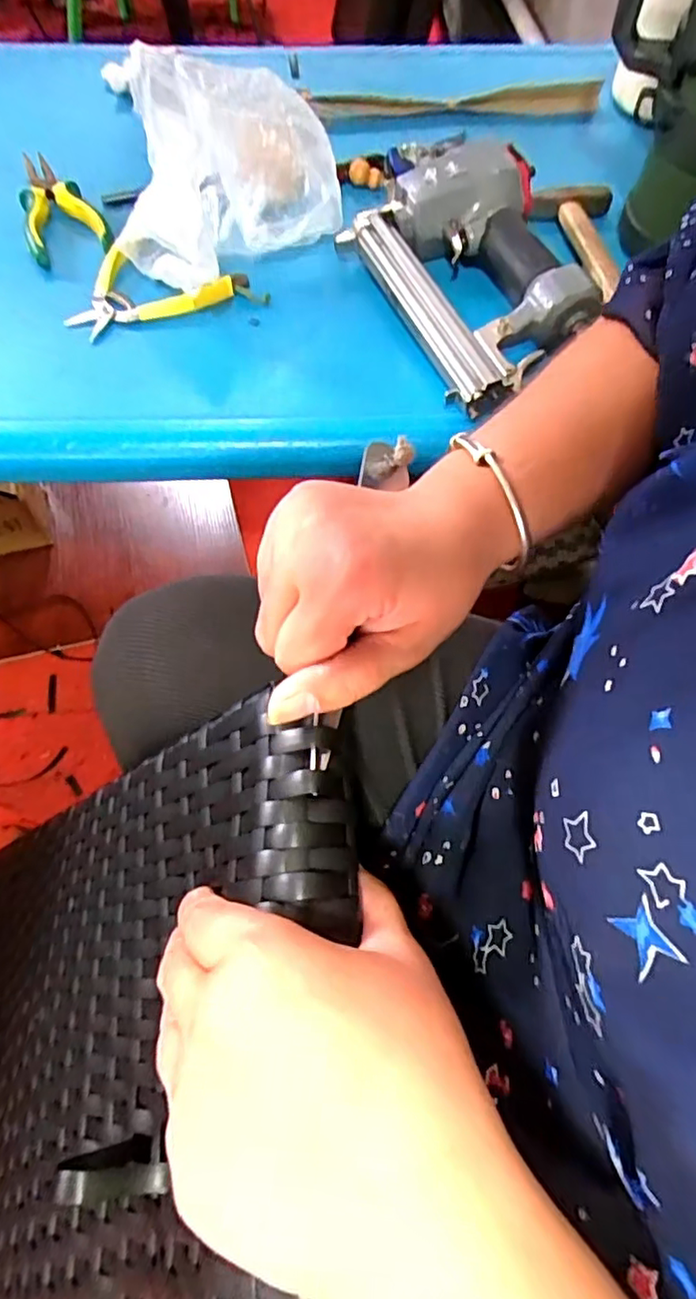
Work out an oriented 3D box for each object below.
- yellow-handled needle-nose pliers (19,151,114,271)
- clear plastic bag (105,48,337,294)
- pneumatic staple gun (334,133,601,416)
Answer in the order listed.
[{"bbox_3d":[-0.255,-0.393,0.533,0.068,0.021,0.141,-18,66,-10],"label":"yellow-handled needle-nose pliers"},{"bbox_3d":[-0.092,-0.370,0.484,0.175,0.101,0.159,-5,65,-5],"label":"clear plastic bag"},{"bbox_3d":[0.103,-0.307,0.487,0.161,0.059,0.255,-22,67,-12],"label":"pneumatic staple gun"}]

